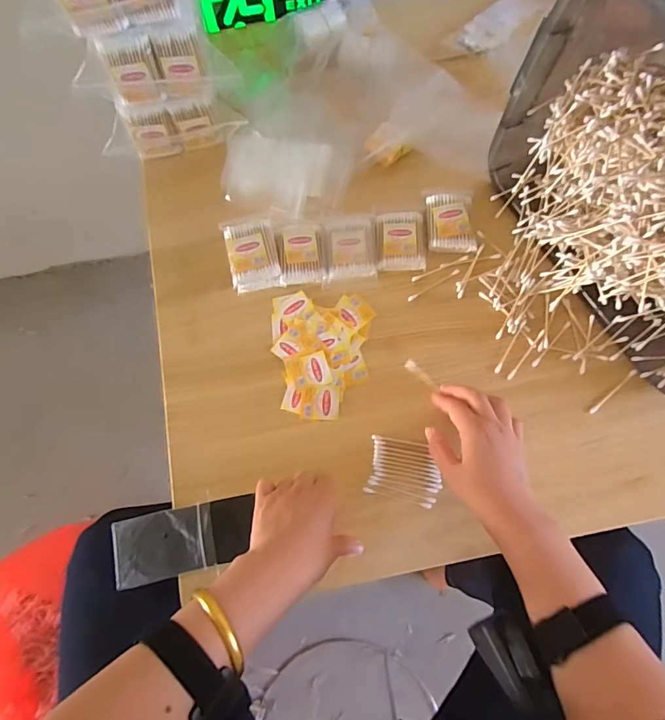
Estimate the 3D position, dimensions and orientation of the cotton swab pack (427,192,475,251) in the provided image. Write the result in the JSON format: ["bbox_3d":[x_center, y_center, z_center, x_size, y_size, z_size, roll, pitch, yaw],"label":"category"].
[{"bbox_3d":[0.145,-0.170,0.554,0.056,0.007,0.080,0,76,2],"label":"cotton swab pack"}]

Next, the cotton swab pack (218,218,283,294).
[{"bbox_3d":[-0.095,-0.126,0.544,0.058,0.028,0.082,-11,75,-1],"label":"cotton swab pack"}]

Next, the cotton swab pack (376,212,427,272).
[{"bbox_3d":[0.082,-0.144,0.547,0.056,0.009,0.077,0,76,2],"label":"cotton swab pack"}]

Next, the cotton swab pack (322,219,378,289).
[{"bbox_3d":[0.020,-0.131,0.551,0.064,0.010,0.085,-4,75,1],"label":"cotton swab pack"}]

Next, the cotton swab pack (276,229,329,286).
[{"bbox_3d":[-0.036,-0.126,0.549,0.056,0.012,0.069,-6,75,0],"label":"cotton swab pack"}]

